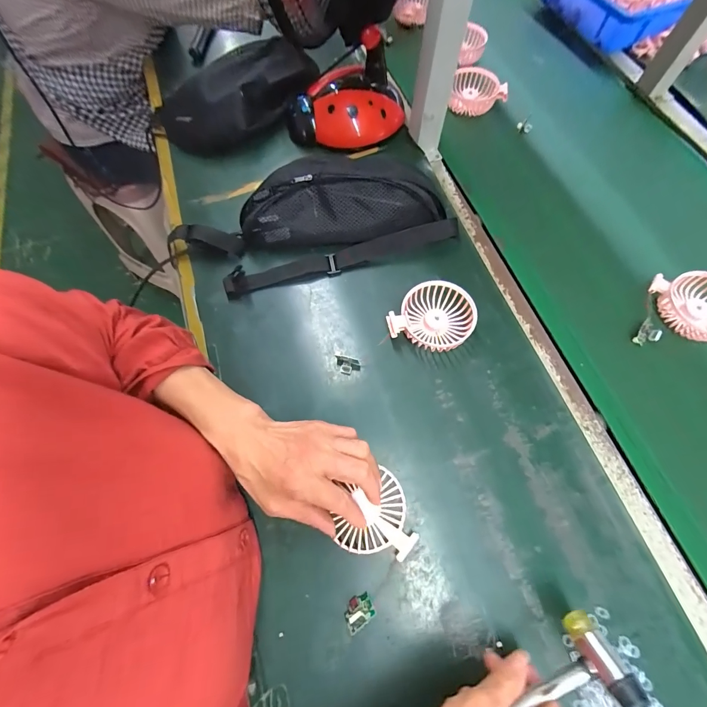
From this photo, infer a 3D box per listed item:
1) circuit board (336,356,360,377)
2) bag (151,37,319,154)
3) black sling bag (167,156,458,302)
[{"bbox_3d":[-0.008,0.014,0.415,0.029,0.021,0.017,7,69,5],"label":"circuit board"},{"bbox_3d":[-0.198,-0.411,0.553,0.280,0.089,0.088,-18,68,12],"label":"bag"},{"bbox_3d":[-0.065,-0.191,0.470,0.386,0.081,0.161,-14,68,-3],"label":"black sling bag"}]

